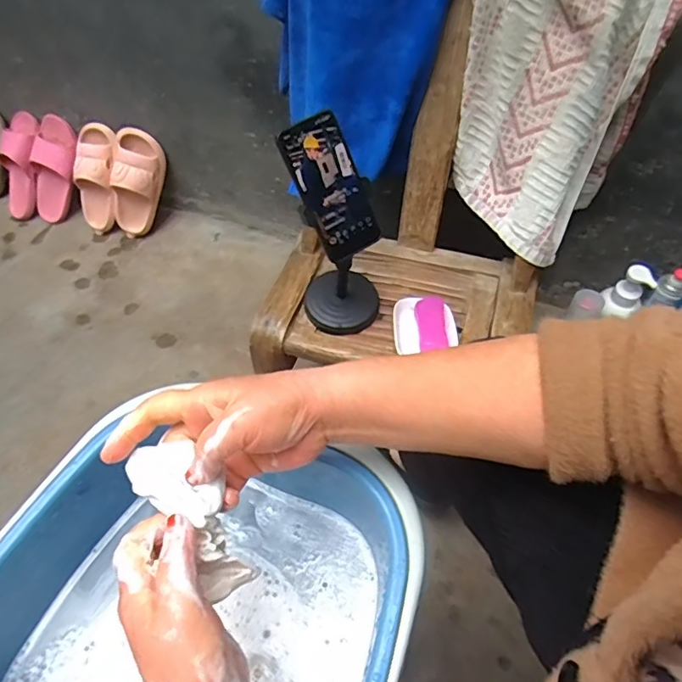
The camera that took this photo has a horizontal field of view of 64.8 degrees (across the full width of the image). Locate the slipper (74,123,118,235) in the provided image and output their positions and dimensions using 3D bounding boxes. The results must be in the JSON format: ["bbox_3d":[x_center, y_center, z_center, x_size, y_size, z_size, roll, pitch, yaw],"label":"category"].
[{"bbox_3d":[-0.557,-0.362,1.218,0.109,0.236,0.057,21,29,18],"label":"slipper"}]

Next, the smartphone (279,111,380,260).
[{"bbox_3d":[-0.009,-0.180,0.636,0.079,0.163,0.009,-29,23,-12],"label":"smartphone"}]

